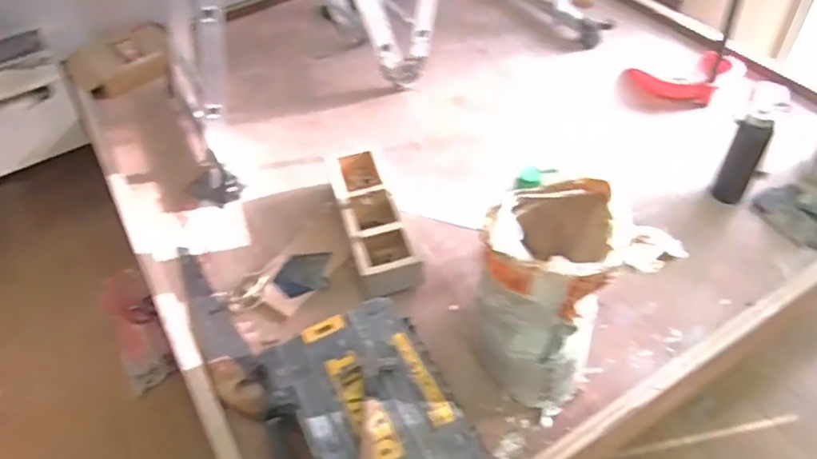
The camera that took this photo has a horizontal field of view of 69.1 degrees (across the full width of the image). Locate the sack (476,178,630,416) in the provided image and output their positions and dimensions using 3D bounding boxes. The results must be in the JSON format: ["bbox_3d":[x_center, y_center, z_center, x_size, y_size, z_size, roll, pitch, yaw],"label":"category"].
[{"bbox_3d":[0.251,0.123,1.097,0.210,0.452,0.278,13,51,16],"label":"sack"}]

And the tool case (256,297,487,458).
[{"bbox_3d":[-0.081,0.335,1.087,0.334,0.103,0.434,-23,50,-15],"label":"tool case"}]

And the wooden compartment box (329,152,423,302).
[{"bbox_3d":[-0.088,-0.027,1.432,0.153,0.118,0.416,-15,49,-8],"label":"wooden compartment box"}]

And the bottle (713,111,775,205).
[{"bbox_3d":[0.778,-0.169,1.372,0.072,0.229,0.063,30,57,28],"label":"bottle"}]

